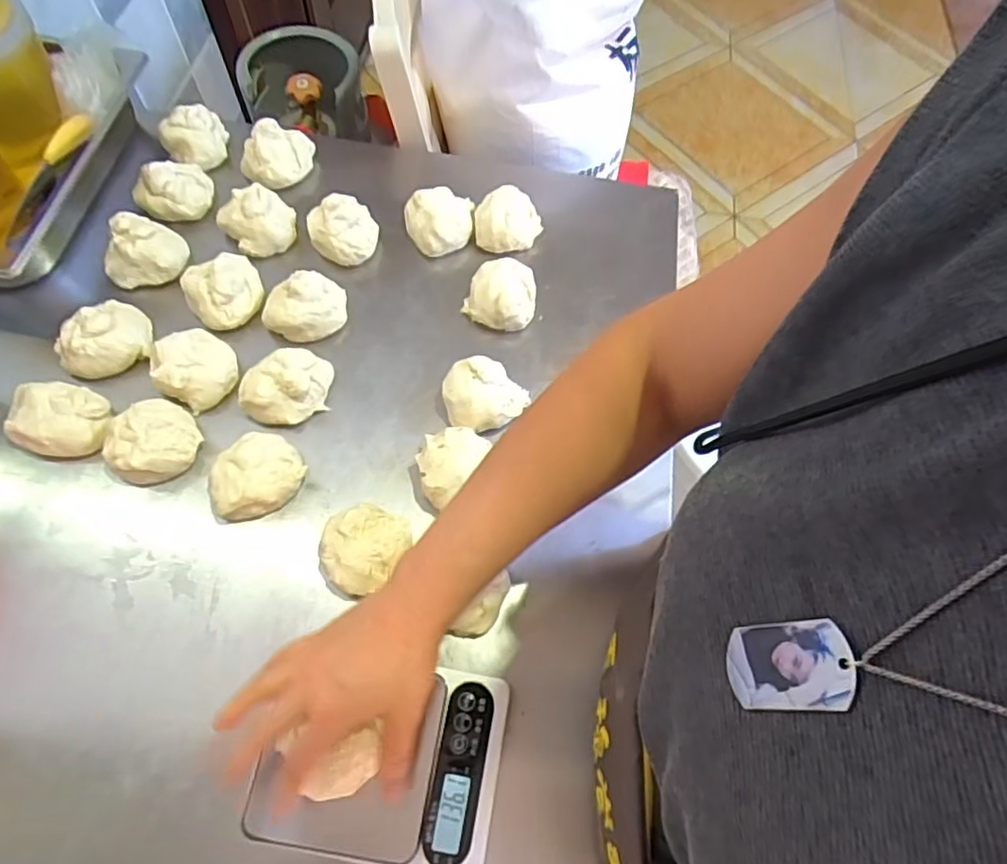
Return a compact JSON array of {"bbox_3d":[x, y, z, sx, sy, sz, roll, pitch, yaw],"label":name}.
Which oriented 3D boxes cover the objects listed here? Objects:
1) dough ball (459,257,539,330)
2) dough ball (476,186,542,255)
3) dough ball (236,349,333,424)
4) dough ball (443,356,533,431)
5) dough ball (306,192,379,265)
[{"bbox_3d":[-0.002,-0.140,0.626,0.068,0.042,0.064,1,64,-3],"label":"dough ball"},{"bbox_3d":[0.005,-0.228,0.665,0.072,0.035,0.064,-2,64,-5],"label":"dough ball"},{"bbox_3d":[-0.200,-0.042,0.568,0.077,0.038,0.065,3,64,-2],"label":"dough ball"},{"bbox_3d":[-0.018,-0.035,0.580,0.081,0.048,0.068,-15,66,-11],"label":"dough ball"},{"bbox_3d":[-0.166,-0.211,0.648,0.070,0.048,0.065,-18,66,-12],"label":"dough ball"}]

